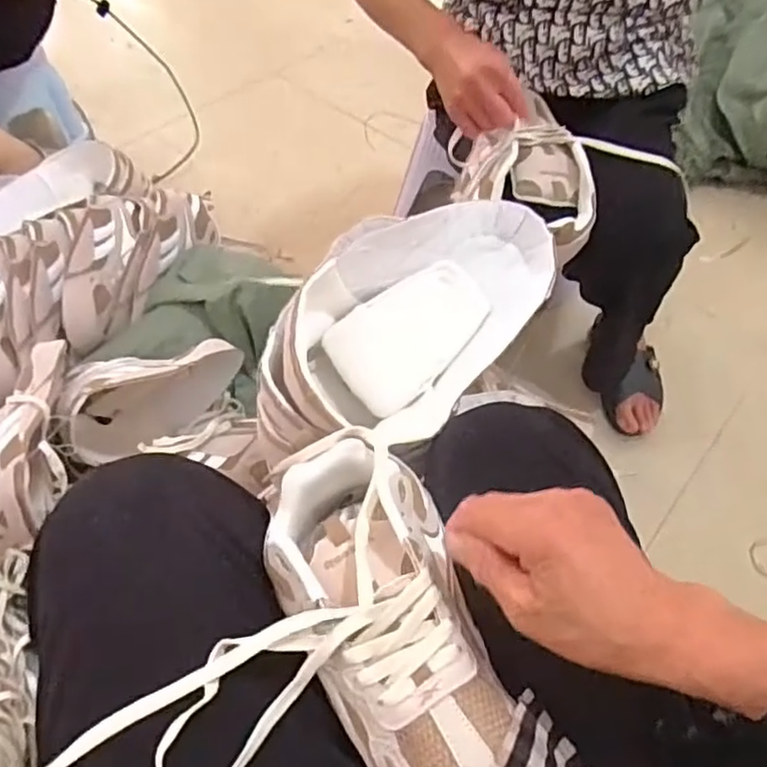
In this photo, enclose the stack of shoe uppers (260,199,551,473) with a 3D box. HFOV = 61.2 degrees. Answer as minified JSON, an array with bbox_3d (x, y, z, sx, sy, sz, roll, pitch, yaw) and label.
[{"bbox_3d":[0.017,-0.039,0.521,0.267,0.102,0.144,-36,62,-27],"label":"stack of shoe uppers"}]

